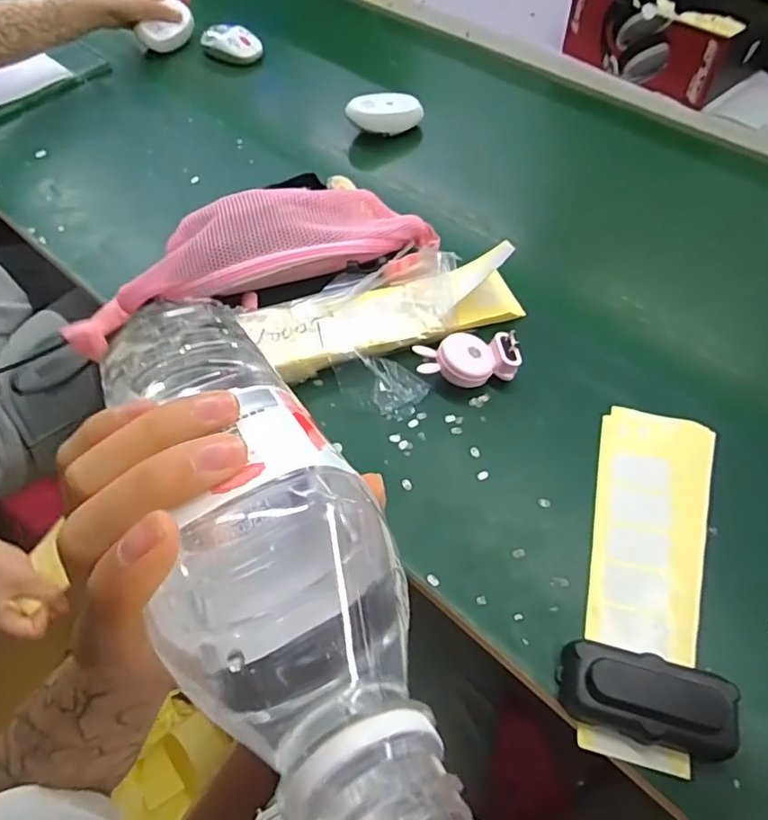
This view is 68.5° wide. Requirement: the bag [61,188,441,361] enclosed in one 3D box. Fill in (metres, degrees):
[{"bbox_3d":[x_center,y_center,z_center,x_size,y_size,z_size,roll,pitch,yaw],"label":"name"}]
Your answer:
[{"bbox_3d":[-0.134,-0.161,0.577,0.374,0.064,0.110,-18,59,-10],"label":"bag"}]

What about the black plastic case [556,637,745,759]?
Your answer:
[{"bbox_3d":[0.171,0.186,0.367,0.104,0.028,0.050,12,58,9],"label":"black plastic case"}]

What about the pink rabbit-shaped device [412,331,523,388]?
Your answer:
[{"bbox_3d":[0.076,-0.044,0.518,0.091,0.032,0.047,-2,57,0],"label":"pink rabbit-shaped device"}]

